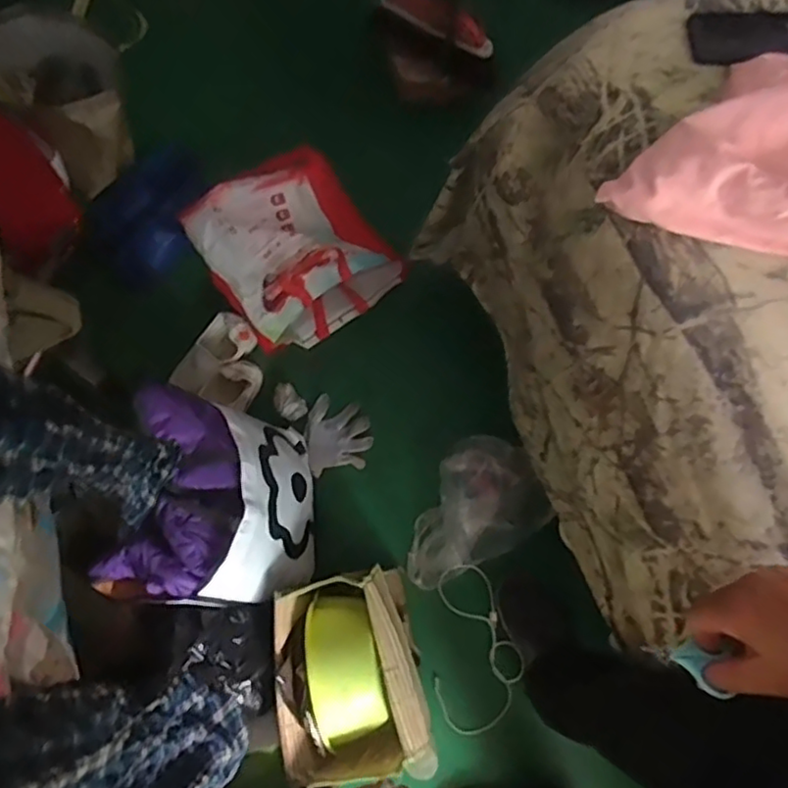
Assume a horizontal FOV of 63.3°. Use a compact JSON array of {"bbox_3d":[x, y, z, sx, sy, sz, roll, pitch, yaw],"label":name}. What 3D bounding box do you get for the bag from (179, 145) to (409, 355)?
[{"bbox_3d":[-0.222,-0.317,1.394,0.360,0.186,0.359,-36,79,-7],"label":"bag"}]

